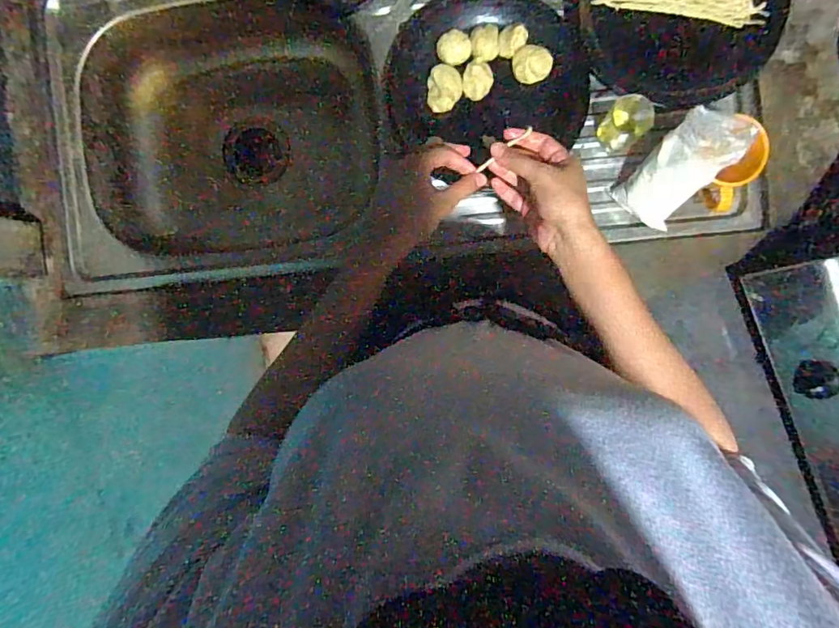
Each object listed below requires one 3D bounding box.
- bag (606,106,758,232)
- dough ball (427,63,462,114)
[{"bbox_3d":[0.317,-0.176,0.593,0.079,0.039,0.154,44,135,1],"label":"bag"},{"bbox_3d":[0.034,-0.297,0.647,0.044,0.025,0.059,1,93,3],"label":"dough ball"}]

